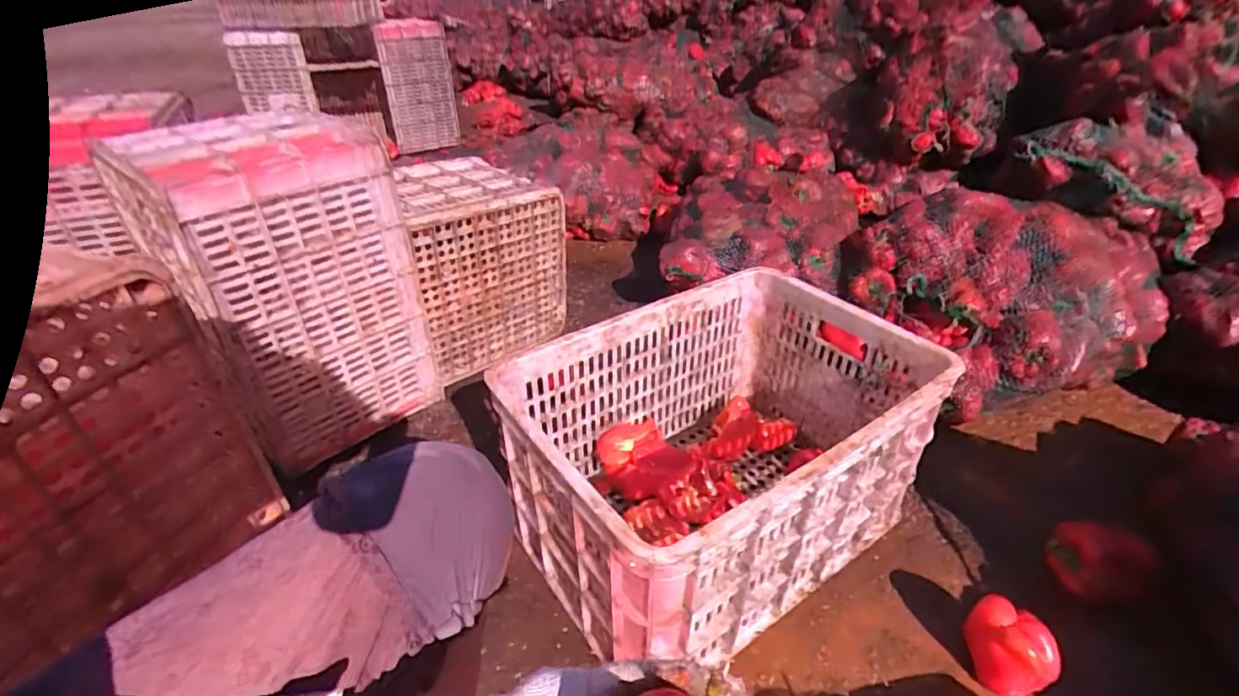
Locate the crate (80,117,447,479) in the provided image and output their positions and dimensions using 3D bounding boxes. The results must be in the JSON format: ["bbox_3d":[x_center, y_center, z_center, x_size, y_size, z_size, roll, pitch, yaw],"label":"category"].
[{"bbox_3d":[-0.503,-0.095,0.903,0.245,0.470,0.301,29,44,35],"label":"crate"}]

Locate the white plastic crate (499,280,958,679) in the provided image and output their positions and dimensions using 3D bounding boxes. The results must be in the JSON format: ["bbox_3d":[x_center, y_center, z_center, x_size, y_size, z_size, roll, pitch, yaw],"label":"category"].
[{"bbox_3d":[0.135,0.137,0.775,0.515,0.286,0.349,-21,40,-28],"label":"white plastic crate"}]

